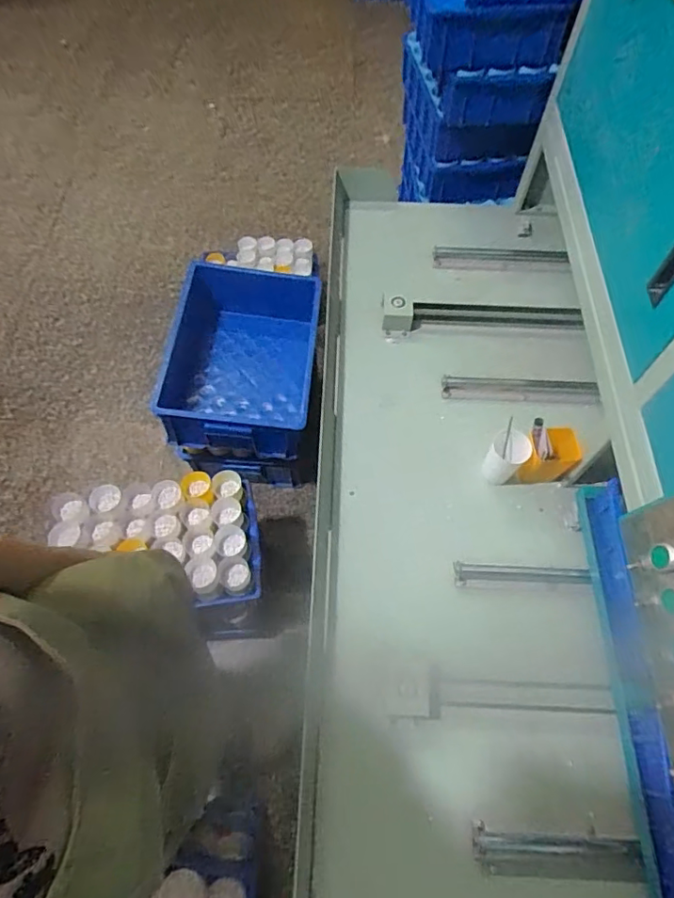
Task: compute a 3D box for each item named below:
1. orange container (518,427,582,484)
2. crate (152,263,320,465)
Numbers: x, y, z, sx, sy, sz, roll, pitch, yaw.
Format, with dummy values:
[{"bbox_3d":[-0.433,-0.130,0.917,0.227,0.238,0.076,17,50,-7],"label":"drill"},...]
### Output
[{"bbox_3d":[0.362,0.009,0.918,0.090,0.103,0.069,3,62,1],"label":"orange container"},{"bbox_3d":[-0.254,-0.233,1.339,0.371,0.178,0.475,5,62,2],"label":"crate"}]

